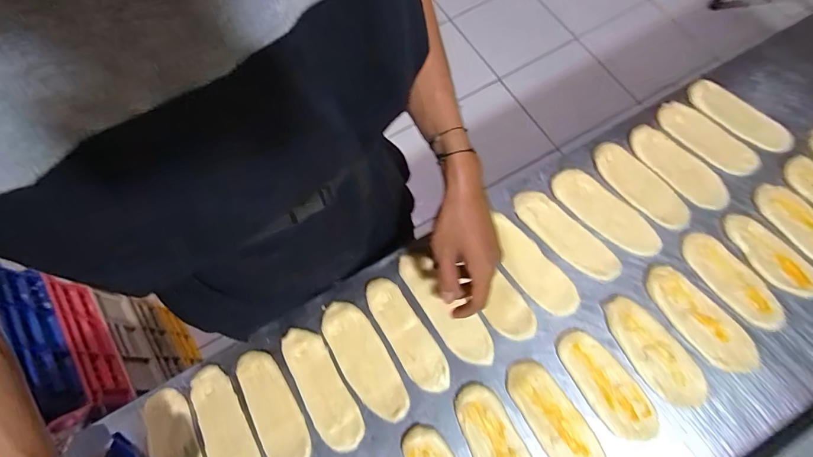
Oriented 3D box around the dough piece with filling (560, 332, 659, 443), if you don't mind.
[{"bbox_3d":[0.254,0.197,0.495,0.061,0.004,0.143,-30,73,-8],"label":"dough piece with filling"}]

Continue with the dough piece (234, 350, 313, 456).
[{"bbox_3d":[-0.176,0.237,0.509,0.057,0.009,0.161,-31,73,-8],"label":"dough piece"}]

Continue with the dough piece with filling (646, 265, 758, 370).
[{"bbox_3d":[0.388,0.121,0.517,0.060,0.005,0.158,-37,74,-10],"label":"dough piece with filling"}]

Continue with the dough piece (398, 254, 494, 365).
[{"bbox_3d":[0.054,0.108,0.541,0.057,0.011,0.181,-32,73,-9],"label":"dough piece"}]

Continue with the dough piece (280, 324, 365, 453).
[{"bbox_3d":[-0.114,0.210,0.518,0.056,0.006,0.167,-31,73,-8],"label":"dough piece"}]

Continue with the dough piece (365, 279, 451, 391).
[{"bbox_3d":[0.000,0.143,0.530,0.052,0.008,0.165,-31,73,-8],"label":"dough piece"}]

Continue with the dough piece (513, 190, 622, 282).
[{"bbox_3d":[0.229,0.008,0.563,0.055,0.013,0.170,-42,75,-11],"label":"dough piece"}]

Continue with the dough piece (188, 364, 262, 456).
[{"bbox_3d":[-0.234,0.266,0.499,0.059,0.018,0.179,-30,73,-8],"label":"dough piece"}]

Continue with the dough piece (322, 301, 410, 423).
[{"bbox_3d":[-0.059,0.177,0.526,0.063,0.007,0.170,-31,73,-8],"label":"dough piece"}]

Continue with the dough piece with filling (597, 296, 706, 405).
[{"bbox_3d":[0.320,0.158,0.503,0.061,0.009,0.153,-33,73,-9],"label":"dough piece with filling"}]

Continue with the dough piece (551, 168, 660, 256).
[{"bbox_3d":[0.292,-0.025,0.569,0.170,0.008,0.061,43,78,15],"label":"dough piece"}]

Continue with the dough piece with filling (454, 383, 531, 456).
[{"bbox_3d":[0.113,0.274,0.480,0.063,0.005,0.156,-23,72,-6],"label":"dough piece with filling"}]

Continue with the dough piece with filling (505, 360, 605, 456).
[{"bbox_3d":[0.188,0.244,0.485,0.057,0.005,0.160,-31,73,-8],"label":"dough piece with filling"}]

